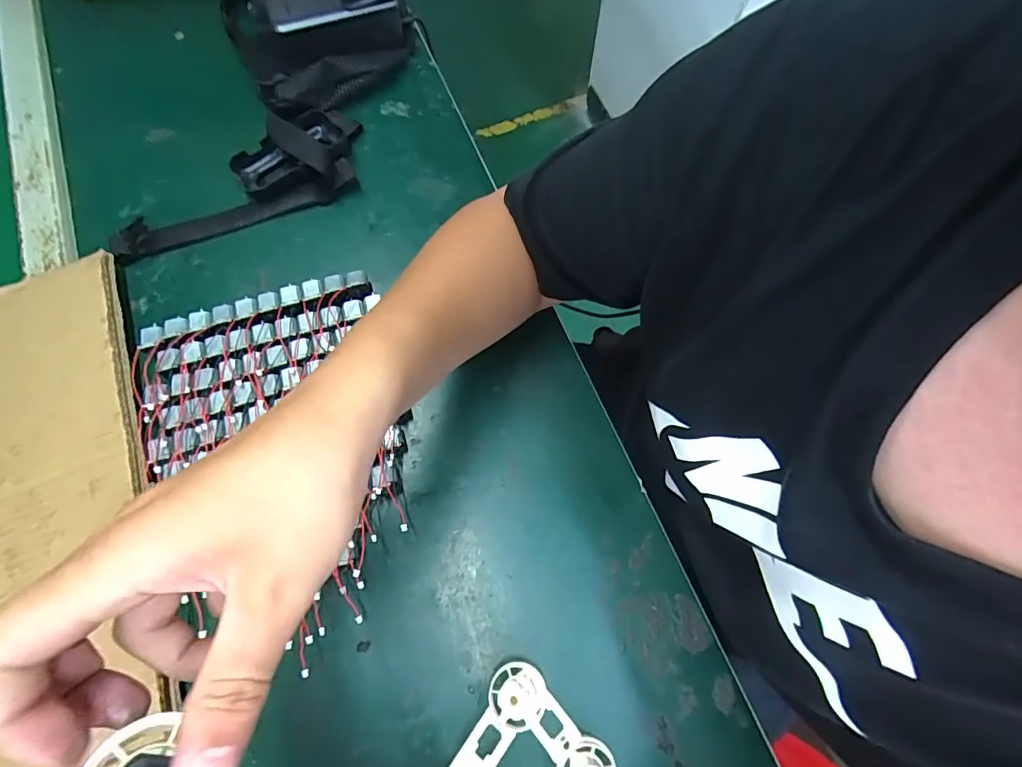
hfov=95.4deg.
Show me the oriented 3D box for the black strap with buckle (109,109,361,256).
[{"bbox_3d":[-0.265,-0.205,0.447,0.246,0.051,0.096,-22,73,-7],"label":"black strap with buckle"}]

